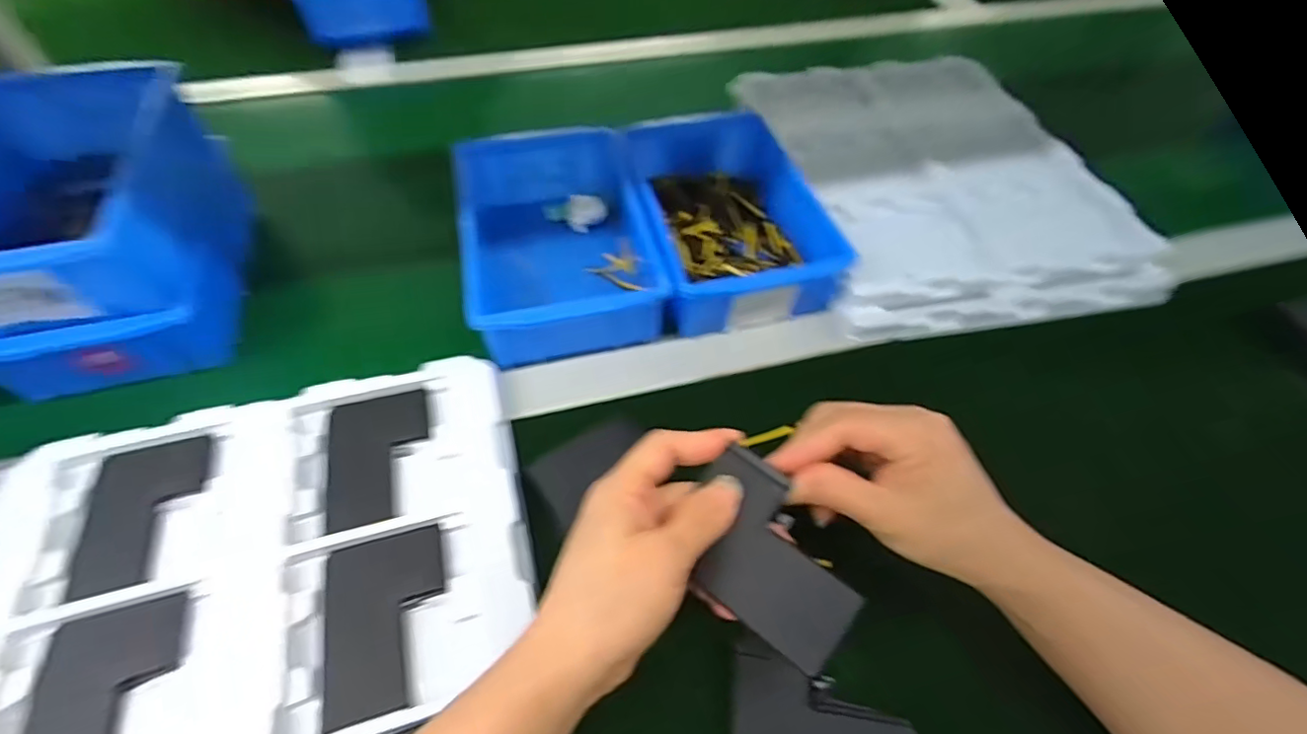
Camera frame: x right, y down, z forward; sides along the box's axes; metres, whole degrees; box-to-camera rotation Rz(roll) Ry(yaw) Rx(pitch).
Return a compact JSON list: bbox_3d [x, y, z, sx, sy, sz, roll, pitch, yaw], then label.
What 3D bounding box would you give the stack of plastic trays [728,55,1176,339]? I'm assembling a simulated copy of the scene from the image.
[{"bbox_3d":[0.267,-0.200,0.553,0.289,0.035,0.379,-6,56,-6],"label":"stack of plastic trays"}]

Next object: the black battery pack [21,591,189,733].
[{"bbox_3d":[-0.273,0.166,0.284,0.065,0.004,0.090,-13,57,-11],"label":"black battery pack"}]

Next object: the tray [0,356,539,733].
[{"bbox_3d":[-0.203,0.146,0.290,0.283,0.014,0.314,-13,58,-11],"label":"tray"}]

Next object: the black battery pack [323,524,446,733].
[{"bbox_3d":[-0.143,0.135,0.307,0.061,0.004,0.089,-13,57,-11],"label":"black battery pack"}]

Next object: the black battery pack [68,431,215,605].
[{"bbox_3d":[-0.301,0.085,0.339,0.061,0.004,0.088,-12,57,-10],"label":"black battery pack"}]

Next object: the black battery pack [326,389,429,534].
[{"bbox_3d":[-0.174,0.056,0.362,0.060,0.004,0.087,-12,57,-10],"label":"black battery pack"}]

